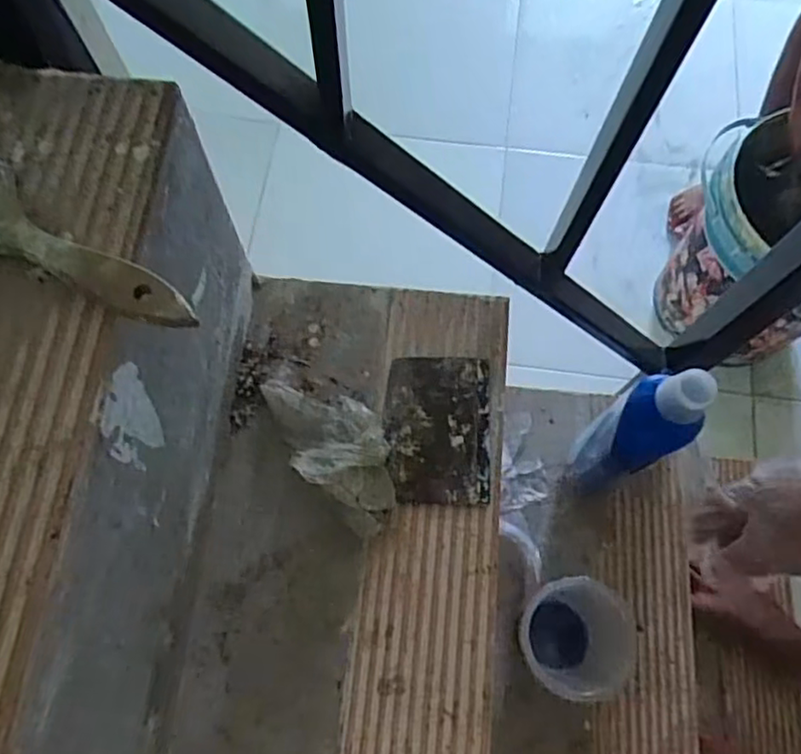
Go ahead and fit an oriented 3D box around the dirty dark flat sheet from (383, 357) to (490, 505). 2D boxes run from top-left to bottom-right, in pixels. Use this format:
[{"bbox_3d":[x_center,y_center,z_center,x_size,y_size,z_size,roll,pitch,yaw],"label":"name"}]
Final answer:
[{"bbox_3d":[0.029,0.039,0.515,0.080,0.004,0.119,2,67,0],"label":"dirty dark flat sheet"}]

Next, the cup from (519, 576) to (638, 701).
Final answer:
[{"bbox_3d":[0.142,0.232,0.592,0.084,0.136,0.090,0,70,0],"label":"cup"}]

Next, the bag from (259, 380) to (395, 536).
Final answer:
[{"bbox_3d":[-0.053,0.047,0.498,0.140,0.031,0.068,42,75,13],"label":"bag"}]

